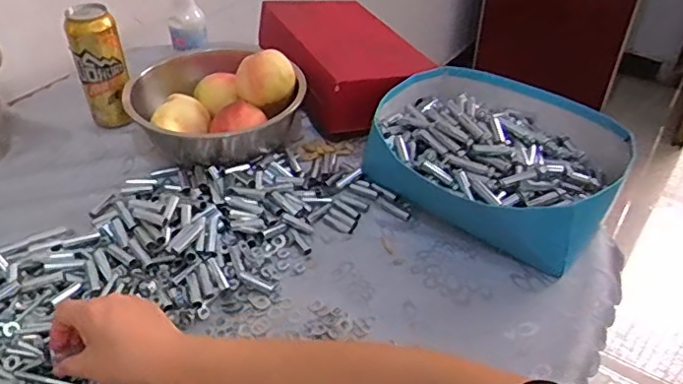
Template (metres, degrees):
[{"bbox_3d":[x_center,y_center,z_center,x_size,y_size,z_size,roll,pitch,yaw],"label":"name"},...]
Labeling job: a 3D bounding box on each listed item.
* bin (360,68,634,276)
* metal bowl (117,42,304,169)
[{"bbox_3d":[0.188,-0.048,0.723,0.304,0.103,0.258,26,46,27],"label":"bin"},{"bbox_3d":[-0.167,-0.116,0.765,0.184,0.096,0.194,1,40,-1],"label":"metal bowl"}]

